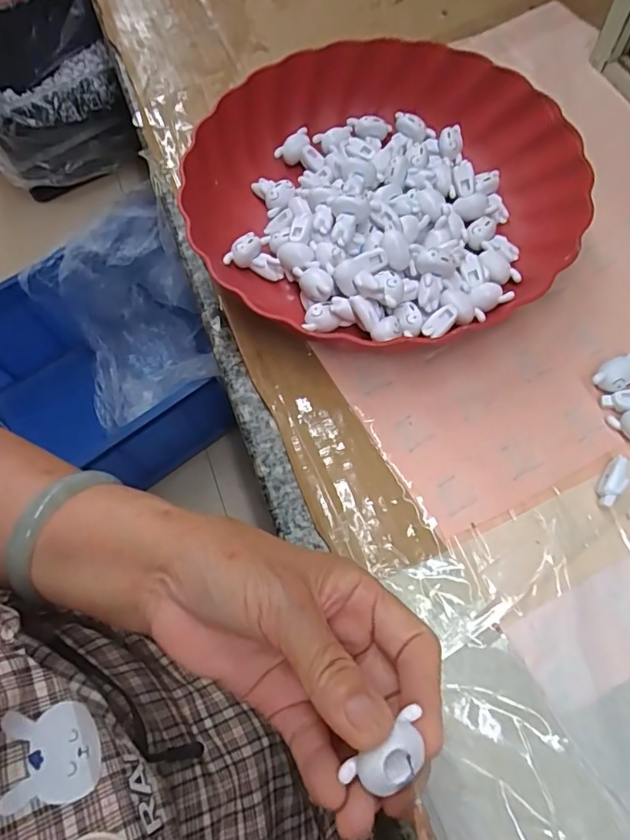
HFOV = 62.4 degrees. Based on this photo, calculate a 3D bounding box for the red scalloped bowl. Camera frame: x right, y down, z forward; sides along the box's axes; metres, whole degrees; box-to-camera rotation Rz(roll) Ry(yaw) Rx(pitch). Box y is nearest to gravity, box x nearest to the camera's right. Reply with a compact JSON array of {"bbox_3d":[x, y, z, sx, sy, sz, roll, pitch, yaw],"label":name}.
[{"bbox_3d":[0.043,-0.149,0.345,0.245,0.049,0.232,-1,67,3],"label":"red scalloped bowl"}]

